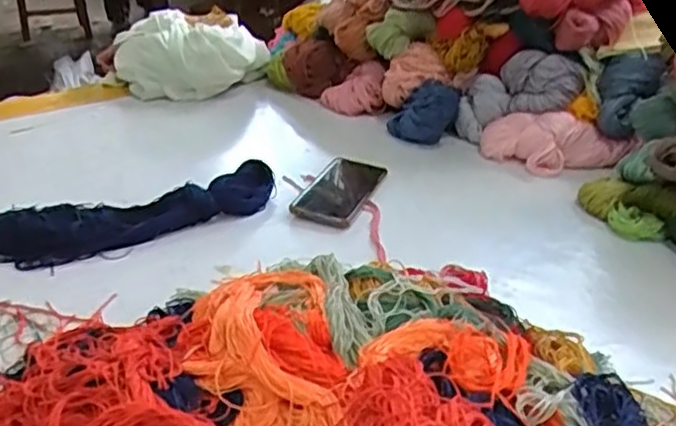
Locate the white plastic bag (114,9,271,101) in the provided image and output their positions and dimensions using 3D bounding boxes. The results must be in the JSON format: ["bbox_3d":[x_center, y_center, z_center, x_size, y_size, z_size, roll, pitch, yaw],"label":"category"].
[{"bbox_3d":[-0.236,-0.261,1.108,0.251,0.102,0.138,-6,31,-15],"label":"white plastic bag"}]

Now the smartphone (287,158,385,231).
[{"bbox_3d":[0.003,-0.028,0.832,0.078,0.014,0.166,16,28,15],"label":"smartphone"}]

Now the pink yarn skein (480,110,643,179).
[{"bbox_3d":[0.306,-0.101,0.931,0.208,0.057,0.088,11,29,12],"label":"pink yarn skein"}]

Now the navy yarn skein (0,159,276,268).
[{"bbox_3d":[-0.283,0.005,0.717,0.460,0.044,0.105,-8,31,-22],"label":"navy yarn skein"}]

